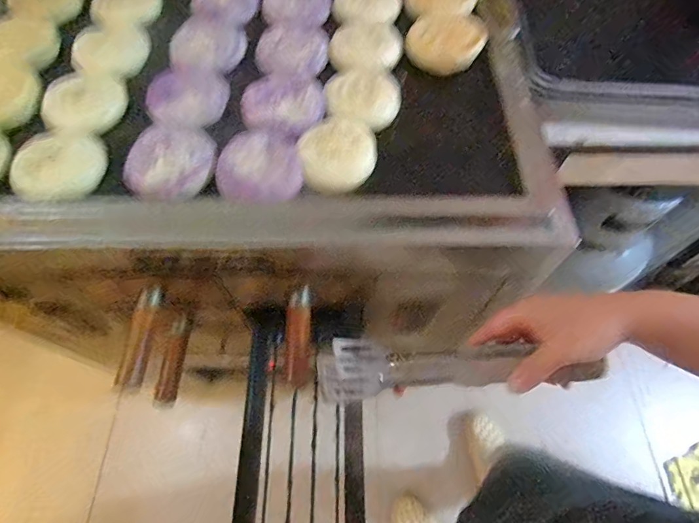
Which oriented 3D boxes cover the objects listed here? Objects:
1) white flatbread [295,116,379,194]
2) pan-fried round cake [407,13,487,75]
[{"bbox_3d":[-0.014,-0.131,0.480,0.090,0.014,0.106,13,62,6],"label":"white flatbread"},{"bbox_3d":[0.137,-0.317,0.573,0.107,0.030,0.099,0,62,-1],"label":"pan-fried round cake"}]

